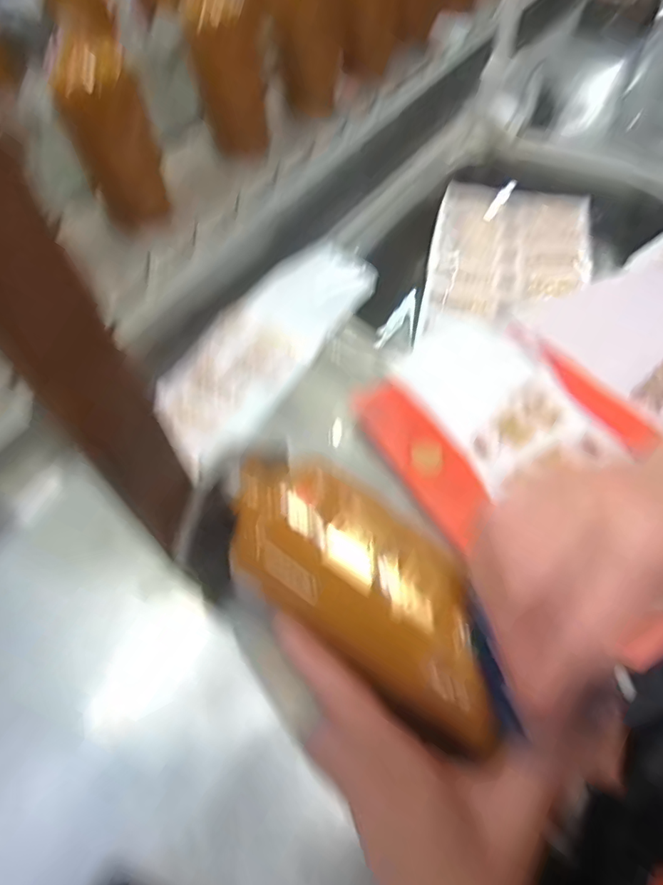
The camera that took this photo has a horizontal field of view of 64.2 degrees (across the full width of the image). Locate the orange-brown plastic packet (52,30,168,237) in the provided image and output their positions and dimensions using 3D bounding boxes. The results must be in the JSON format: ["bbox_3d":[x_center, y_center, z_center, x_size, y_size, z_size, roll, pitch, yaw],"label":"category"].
[{"bbox_3d":[-0.224,-0.315,0.546,0.082,0.160,0.078,-18,56,-12],"label":"orange-brown plastic packet"}]

